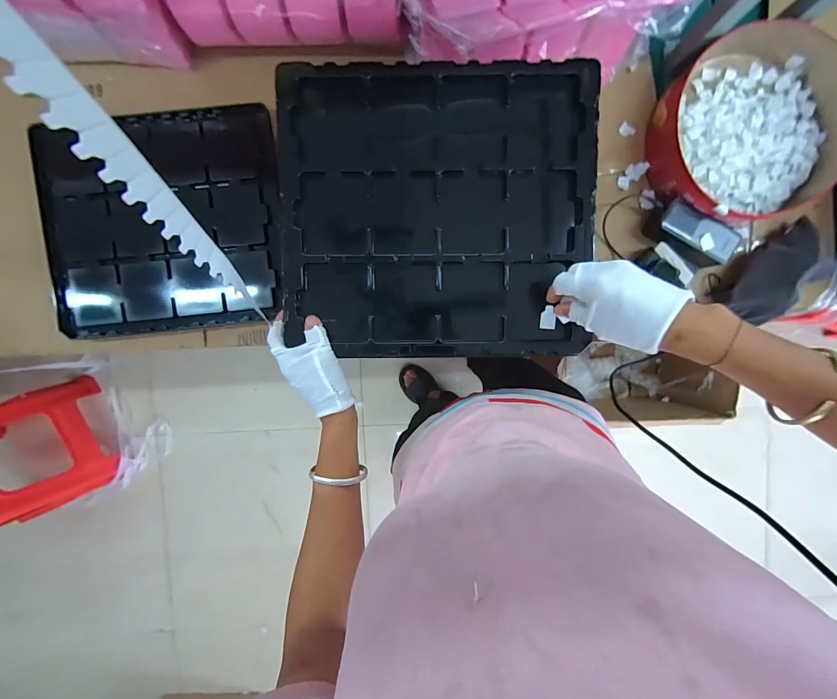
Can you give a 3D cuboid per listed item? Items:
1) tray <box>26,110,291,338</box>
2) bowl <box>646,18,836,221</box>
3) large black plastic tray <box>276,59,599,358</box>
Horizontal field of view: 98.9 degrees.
[{"bbox_3d":[-0.415,-0.209,0.586,0.377,0.054,0.349,-5,94,0],"label":"tray"},{"bbox_3d":[0.519,-0.352,0.565,0.271,0.067,0.268,0,94,-1],"label":"bowl"},{"bbox_3d":[0.022,-0.159,0.425,0.359,0.016,0.330,0,94,-1],"label":"large black plastic tray"}]

